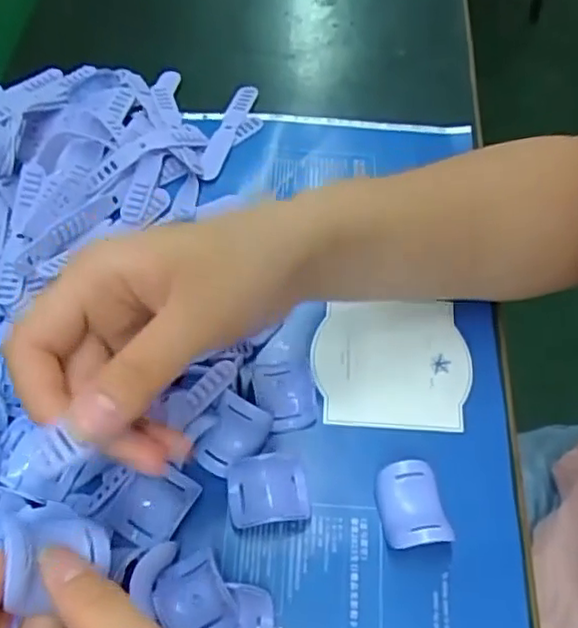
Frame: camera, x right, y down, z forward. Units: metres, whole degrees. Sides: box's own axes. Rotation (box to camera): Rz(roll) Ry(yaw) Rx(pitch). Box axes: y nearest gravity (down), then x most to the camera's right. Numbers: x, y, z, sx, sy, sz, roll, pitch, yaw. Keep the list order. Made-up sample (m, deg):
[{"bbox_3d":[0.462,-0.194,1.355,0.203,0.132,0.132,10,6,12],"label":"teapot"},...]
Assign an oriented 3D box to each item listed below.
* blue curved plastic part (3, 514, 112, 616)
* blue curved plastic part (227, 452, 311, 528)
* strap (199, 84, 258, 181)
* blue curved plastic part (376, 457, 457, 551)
[{"bbox_3d":[-0.076,0.081,0.217,0.031,0.019,0.029,-3,59,-7],"label":"blue curved plastic part"},{"bbox_3d":[-0.010,0.081,0.305,0.036,0.007,0.029,-8,59,-5],"label":"blue curved plastic part"},{"bbox_3d":[-0.040,-0.120,0.431,0.015,0.006,0.094,15,60,8],"label":"strap"},{"bbox_3d":[0.055,0.087,0.300,0.025,0.021,0.038,-7,59,-5],"label":"blue curved plastic part"}]

